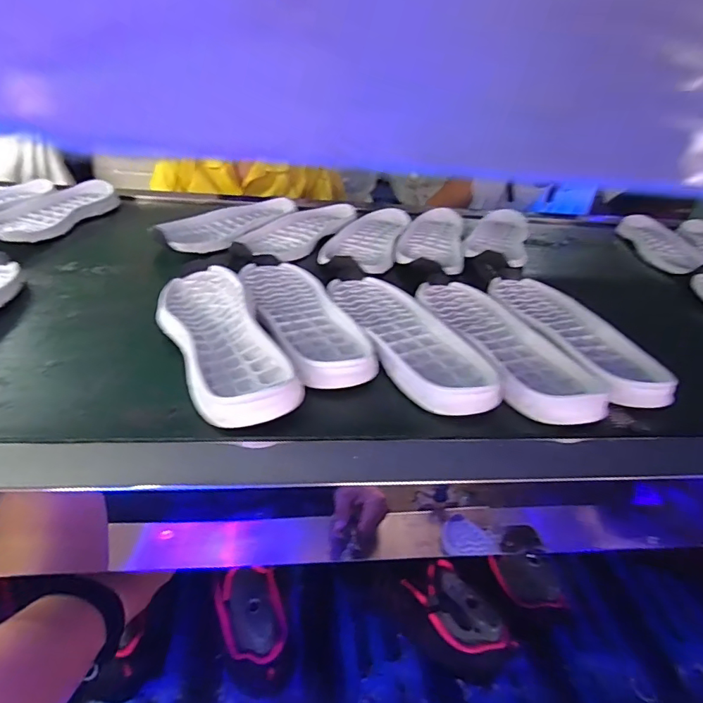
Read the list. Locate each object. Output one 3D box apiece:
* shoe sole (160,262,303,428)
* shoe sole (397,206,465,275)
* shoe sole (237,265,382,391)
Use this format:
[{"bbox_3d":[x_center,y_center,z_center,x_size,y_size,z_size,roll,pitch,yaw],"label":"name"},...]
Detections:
[{"bbox_3d":[-0.128,-0.020,0.459,0.086,0.034,0.271,-17,41,-20],"label":"shoe sole"},{"bbox_3d":[0.130,-0.177,0.771,0.095,0.038,0.253,7,39,9],"label":"shoe sole"},{"bbox_3d":[-0.058,-0.049,0.517,0.091,0.038,0.267,-14,40,-16],"label":"shoe sole"}]

